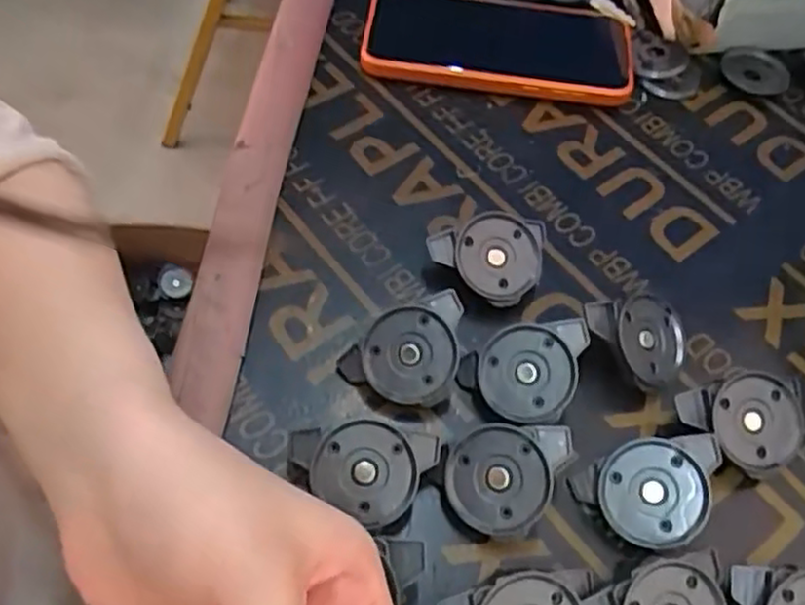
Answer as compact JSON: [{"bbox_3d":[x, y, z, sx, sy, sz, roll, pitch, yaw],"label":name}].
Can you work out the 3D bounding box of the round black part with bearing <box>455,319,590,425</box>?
[{"bbox_3d":[0.053,0.028,0.330,0.051,0.013,0.048,-1,85,16],"label":"round black part with bearing"}]

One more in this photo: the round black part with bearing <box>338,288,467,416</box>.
[{"bbox_3d":[-0.001,0.020,0.329,0.051,0.014,0.051,0,87,5],"label":"round black part with bearing"}]

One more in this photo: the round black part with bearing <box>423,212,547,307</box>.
[{"bbox_3d":[0.041,-0.024,0.362,0.054,0.015,0.045,13,81,-1],"label":"round black part with bearing"}]

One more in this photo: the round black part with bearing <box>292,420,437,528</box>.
[{"bbox_3d":[-0.017,0.068,0.299,0.056,0.016,0.038,12,82,3],"label":"round black part with bearing"}]

